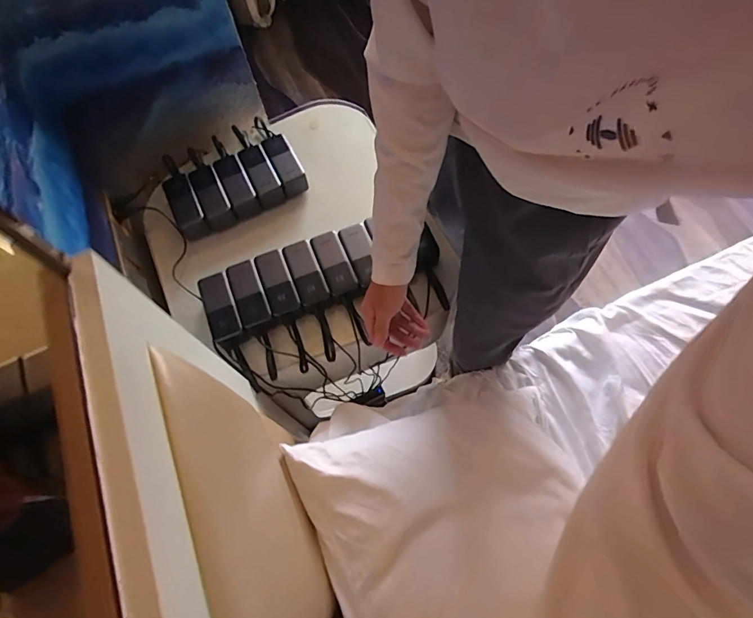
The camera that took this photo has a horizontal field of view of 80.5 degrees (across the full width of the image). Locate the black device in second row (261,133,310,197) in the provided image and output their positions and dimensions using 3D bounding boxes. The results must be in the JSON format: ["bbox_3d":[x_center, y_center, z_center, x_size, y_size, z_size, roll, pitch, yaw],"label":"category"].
[{"bbox_3d":[-0.190,-0.296,0.919,0.054,0.044,0.130,-27,67,-9],"label":"black device in second row"}]

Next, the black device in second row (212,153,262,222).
[{"bbox_3d":[-0.284,-0.250,0.907,0.054,0.043,0.139,-25,67,-8],"label":"black device in second row"}]

